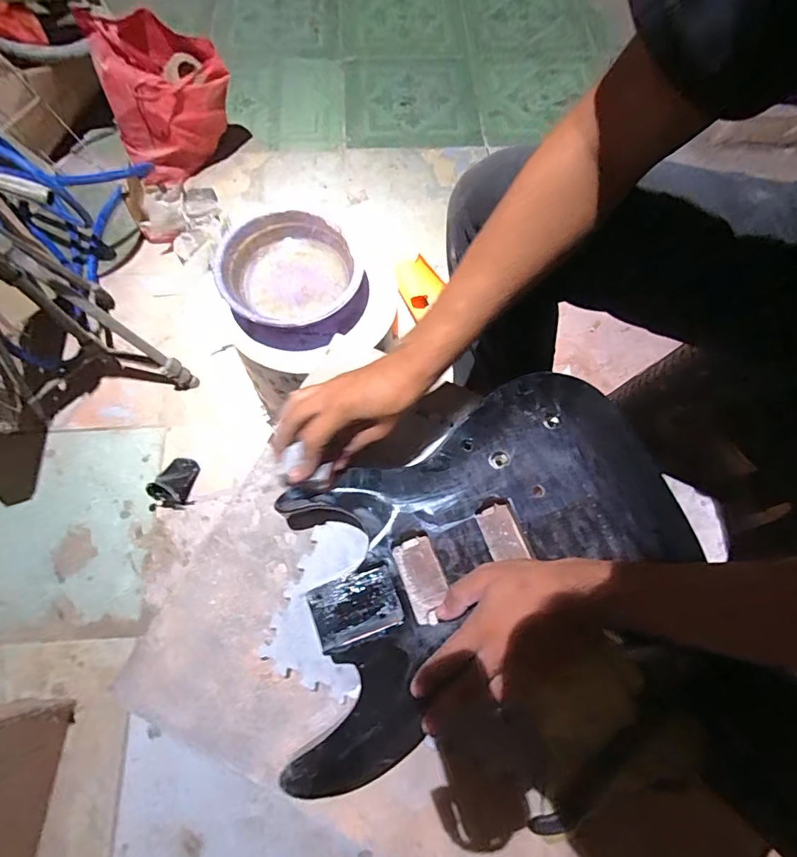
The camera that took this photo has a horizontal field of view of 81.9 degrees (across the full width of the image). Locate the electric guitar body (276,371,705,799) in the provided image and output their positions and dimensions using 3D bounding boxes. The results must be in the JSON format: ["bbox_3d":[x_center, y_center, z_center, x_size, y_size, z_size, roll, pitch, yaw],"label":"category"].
[{"bbox_3d":[0.074,0.111,0.456,0.434,0.042,0.239,-27,72,-10],"label":"electric guitar body"}]

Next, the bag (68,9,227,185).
[{"bbox_3d":[-0.554,-0.791,1.121,0.286,0.292,0.174,-25,72,-12],"label":"bag"}]

